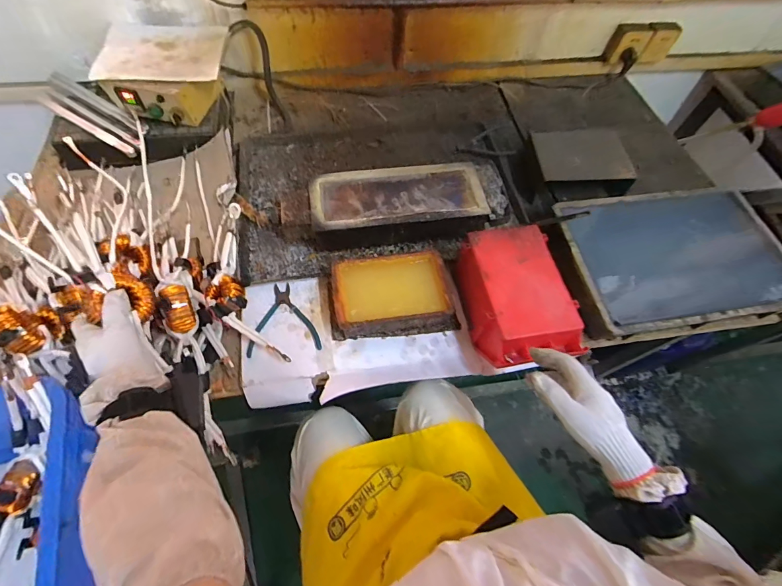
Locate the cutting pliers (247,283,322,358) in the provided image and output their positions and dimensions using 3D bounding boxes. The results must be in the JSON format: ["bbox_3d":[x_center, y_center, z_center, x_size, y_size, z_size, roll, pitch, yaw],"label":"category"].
[{"bbox_3d":[-0.193,0.043,0.676,0.123,0.008,0.136,-4,62,-6],"label":"cutting pliers"}]

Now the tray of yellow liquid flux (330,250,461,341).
[{"bbox_3d":[0.002,0.003,0.677,0.228,0.062,0.139,-8,63,-8],"label":"tray of yellow liquid flux"}]

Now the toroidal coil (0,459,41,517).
[{"bbox_3d":[-0.524,0.271,0.520,0.039,0.029,0.067,-5,63,-6],"label":"toroidal coil"}]

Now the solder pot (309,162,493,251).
[{"bbox_3d":[0.014,-0.172,0.758,0.341,0.089,0.160,-7,63,-7],"label":"solder pot"}]

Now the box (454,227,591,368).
[{"bbox_3d":[0.212,0.009,0.654,0.148,0.108,0.229,-7,63,-7],"label":"box"}]

